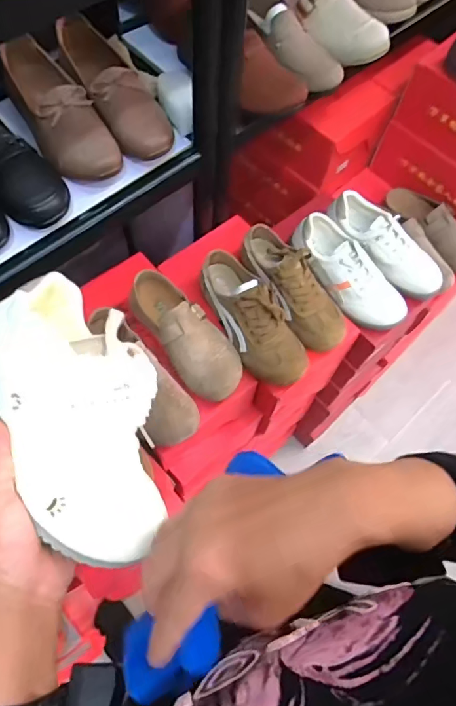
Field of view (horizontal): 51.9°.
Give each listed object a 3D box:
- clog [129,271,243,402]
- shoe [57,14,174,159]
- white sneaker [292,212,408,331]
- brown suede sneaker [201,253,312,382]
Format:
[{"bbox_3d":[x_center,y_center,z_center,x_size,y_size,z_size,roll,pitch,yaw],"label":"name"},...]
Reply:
[{"bbox_3d":[-0.061,-0.036,0.685,0.089,0.068,0.215,-34,72,-16],"label":"clog"},{"bbox_3d":[-0.151,-0.359,0.642,0.081,0.081,0.208,-30,71,-15],"label":"shoe"},{"bbox_3d":[0.199,-0.133,0.774,0.081,0.079,0.219,-38,73,-17],"label":"white sneaker"},{"bbox_3d":[0.038,-0.063,0.704,0.088,0.071,0.227,-24,70,-13],"label":"brown suede sneaker"}]

